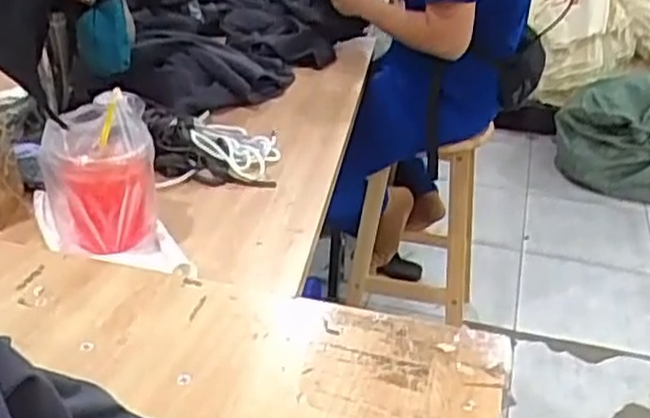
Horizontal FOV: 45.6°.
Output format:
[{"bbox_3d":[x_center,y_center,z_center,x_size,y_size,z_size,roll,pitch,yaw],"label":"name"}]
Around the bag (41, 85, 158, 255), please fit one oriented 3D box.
[{"bbox_3d":[-0.279,-0.050,0.948,0.130,0.177,0.119,-8,32,-18],"label":"bag"}]

